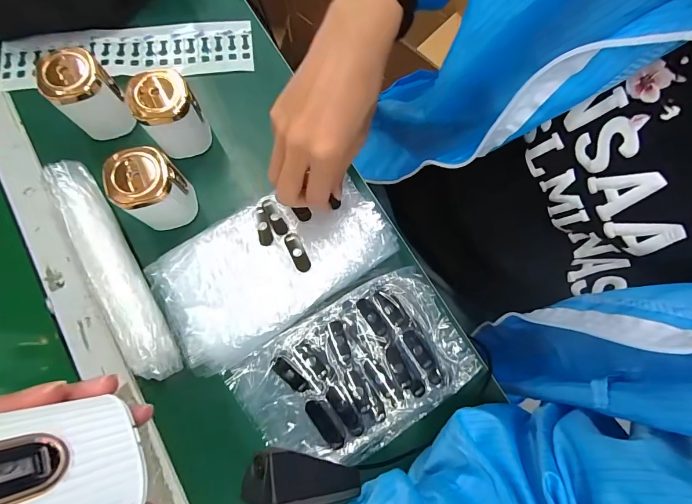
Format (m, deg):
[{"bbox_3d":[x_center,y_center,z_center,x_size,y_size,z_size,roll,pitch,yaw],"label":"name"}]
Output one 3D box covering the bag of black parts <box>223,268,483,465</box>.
[{"bbox_3d":[0.012,0.110,0.330,0.203,0.024,0.129,-31,77,-8],"label":"bag of black parts"}]

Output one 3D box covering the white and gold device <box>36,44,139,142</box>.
[{"bbox_3d":[-0.258,-0.158,0.357,0.055,0.078,0.061,38,78,8],"label":"white and gold device"}]

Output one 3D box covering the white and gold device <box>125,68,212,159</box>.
[{"bbox_3d":[-0.172,-0.134,0.353,0.058,0.078,0.053,-25,78,-8],"label":"white and gold device"}]

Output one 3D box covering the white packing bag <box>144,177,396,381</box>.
[{"bbox_3d":[-0.069,0.007,0.342,0.220,0.016,0.121,-33,77,-9],"label":"white packing bag"}]

